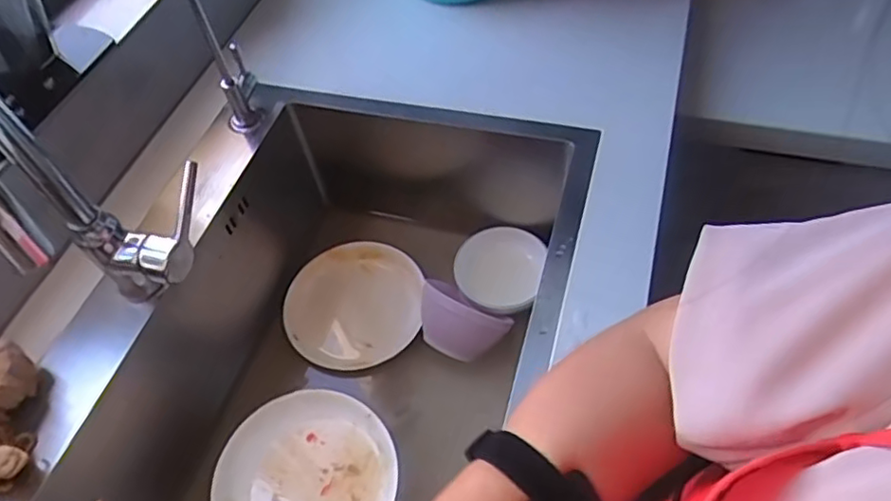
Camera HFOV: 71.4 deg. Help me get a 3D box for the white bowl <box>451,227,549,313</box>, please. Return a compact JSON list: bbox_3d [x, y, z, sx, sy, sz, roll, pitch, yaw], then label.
[{"bbox_3d":[0.068,0.015,0.788,0.109,0.034,0.118,-3,54,4],"label":"white bowl"}]

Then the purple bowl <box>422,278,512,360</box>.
[{"bbox_3d":[0.018,0.073,0.725,0.107,0.084,0.085,24,60,21],"label":"purple bowl"}]

